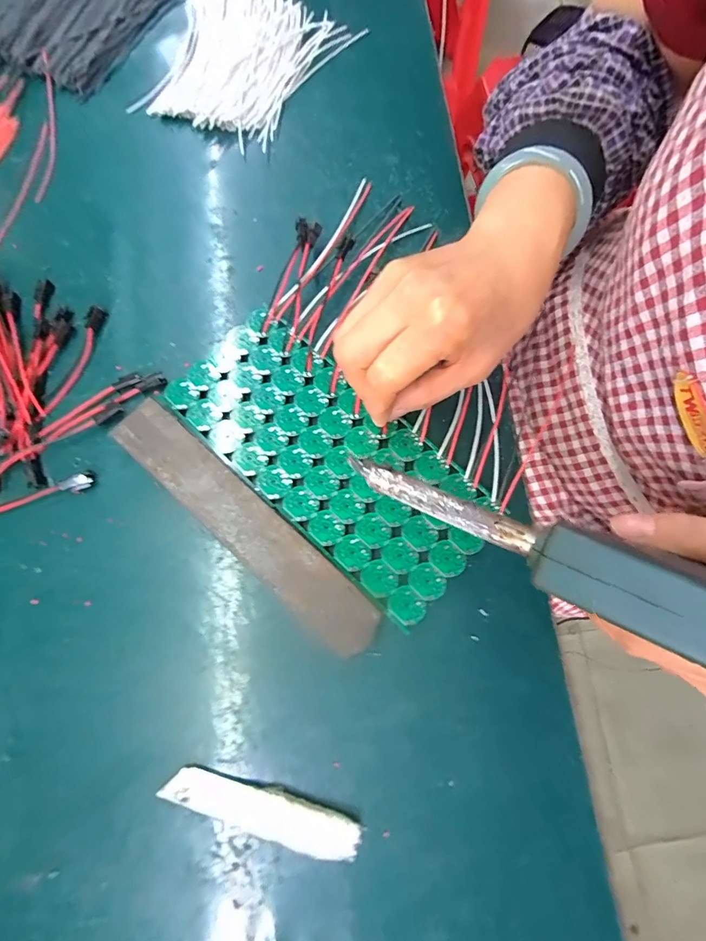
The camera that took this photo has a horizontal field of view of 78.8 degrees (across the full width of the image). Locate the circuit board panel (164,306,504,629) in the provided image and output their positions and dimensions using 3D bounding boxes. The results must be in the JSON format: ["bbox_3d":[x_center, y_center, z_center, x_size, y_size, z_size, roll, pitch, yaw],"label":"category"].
[{"bbox_3d":[-0.017,-0.011,0.278,0.214,0.009,0.093,41,79,9],"label":"circuit board panel"}]

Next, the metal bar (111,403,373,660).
[{"bbox_3d":[-0.066,0.030,0.261,0.197,0.012,0.035,40,79,9],"label":"metal bar"}]

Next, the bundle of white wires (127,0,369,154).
[{"bbox_3d":[-0.095,-0.349,0.358,0.144,0.017,0.157,23,77,5],"label":"bundle of white wires"}]

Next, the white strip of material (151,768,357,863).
[{"bbox_3d":[-0.049,0.180,0.227,0.104,0.008,0.022,17,76,4],"label":"white strip of material"}]

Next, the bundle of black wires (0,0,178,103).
[{"bbox_3d":[-0.243,-0.393,0.368,0.130,0.011,0.156,31,77,7],"label":"bundle of black wires"}]

